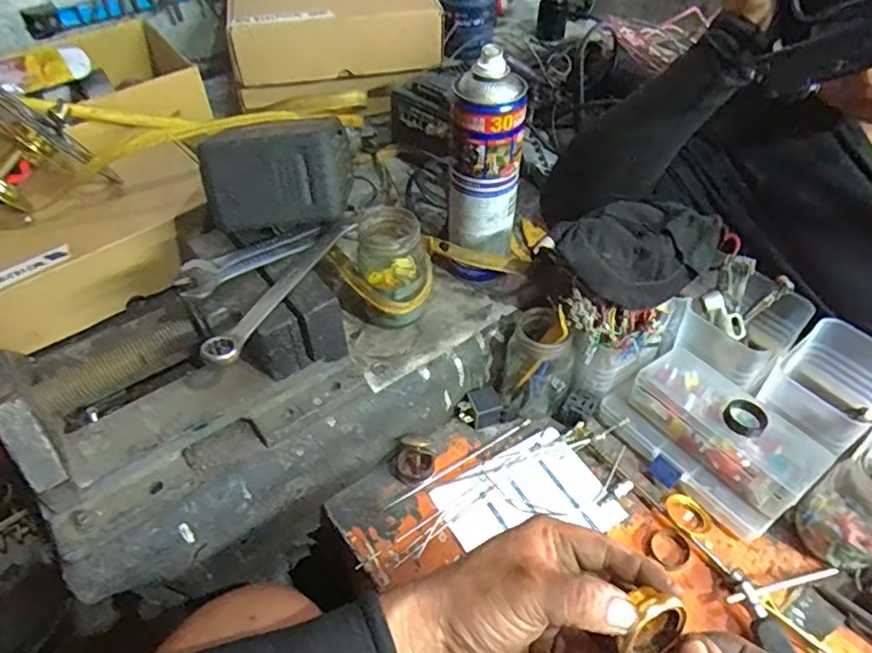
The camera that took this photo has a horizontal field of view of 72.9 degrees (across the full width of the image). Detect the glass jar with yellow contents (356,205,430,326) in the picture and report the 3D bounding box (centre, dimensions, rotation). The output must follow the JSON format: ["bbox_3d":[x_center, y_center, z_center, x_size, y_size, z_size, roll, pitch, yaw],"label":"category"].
[{"bbox_3d":[-0.040,-0.051,0.555,0.063,0.107,0.063,0,47,0],"label":"glass jar with yellow contents"}]

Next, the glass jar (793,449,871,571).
[{"bbox_3d":[0.339,0.147,0.469,0.063,0.103,0.061,0,47,0],"label":"glass jar"}]

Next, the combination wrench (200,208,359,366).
[{"bbox_3d":[-0.118,-0.040,0.483,0.024,0.013,0.199,20,50,17],"label":"combination wrench"}]

